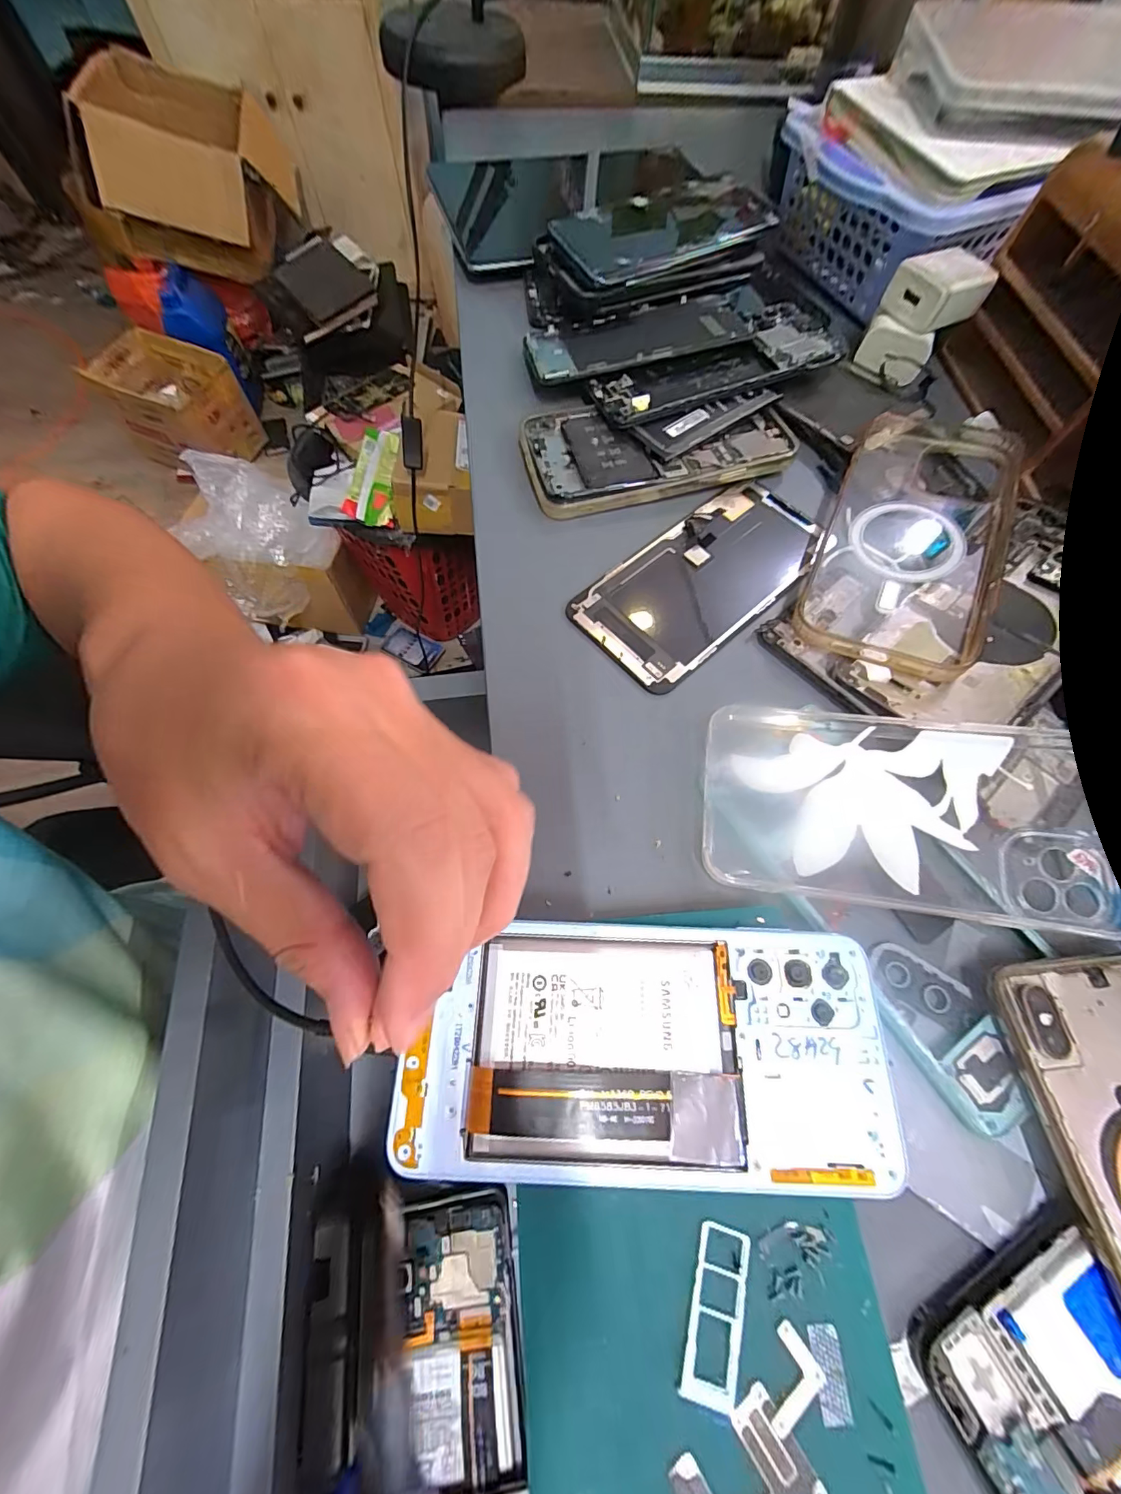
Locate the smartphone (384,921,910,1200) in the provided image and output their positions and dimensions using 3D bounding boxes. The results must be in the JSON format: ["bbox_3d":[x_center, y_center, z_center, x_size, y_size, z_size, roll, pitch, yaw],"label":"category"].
[{"bbox_3d":[0.028,0.100,0.160,0.158,0.009,0.076,1,70,1],"label":"smartphone"}]

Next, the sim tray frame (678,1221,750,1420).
[{"bbox_3d":[0.046,0.167,0.140,0.015,0.004,0.040,16,67,5],"label":"sim tray frame"}]

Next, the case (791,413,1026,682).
[{"bbox_3d":[0.192,-0.117,0.260,0.085,0.019,0.181,25,69,9],"label":"case"}]

